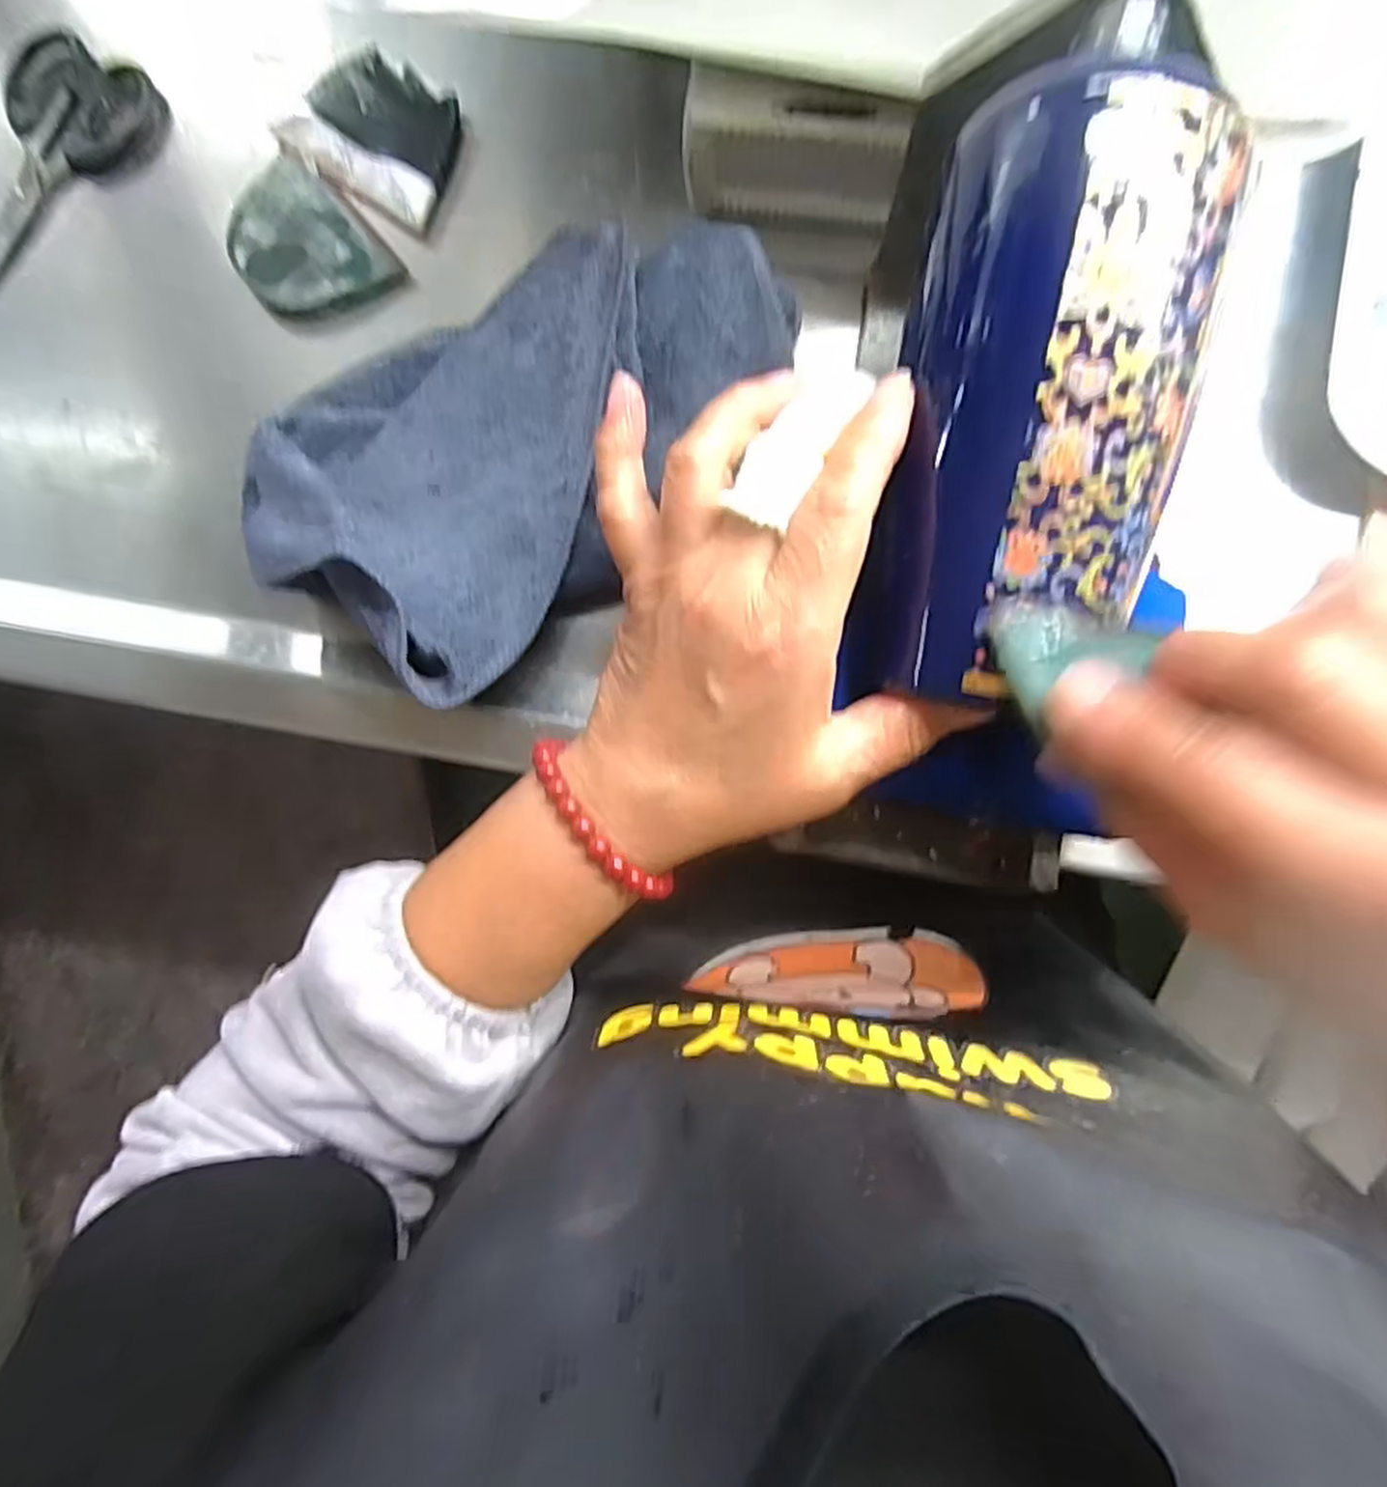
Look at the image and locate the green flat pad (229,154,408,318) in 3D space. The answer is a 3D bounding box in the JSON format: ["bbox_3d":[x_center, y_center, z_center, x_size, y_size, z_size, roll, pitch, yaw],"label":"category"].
[{"bbox_3d":[-0.179,-0.228,0.346,0.056,0.012,0.080,-40,87,2],"label":"green flat pad"}]

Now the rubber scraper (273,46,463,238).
[{"bbox_3d":[-0.143,-0.278,0.354,0.079,0.013,0.059,32,92,5],"label":"rubber scraper"}]

